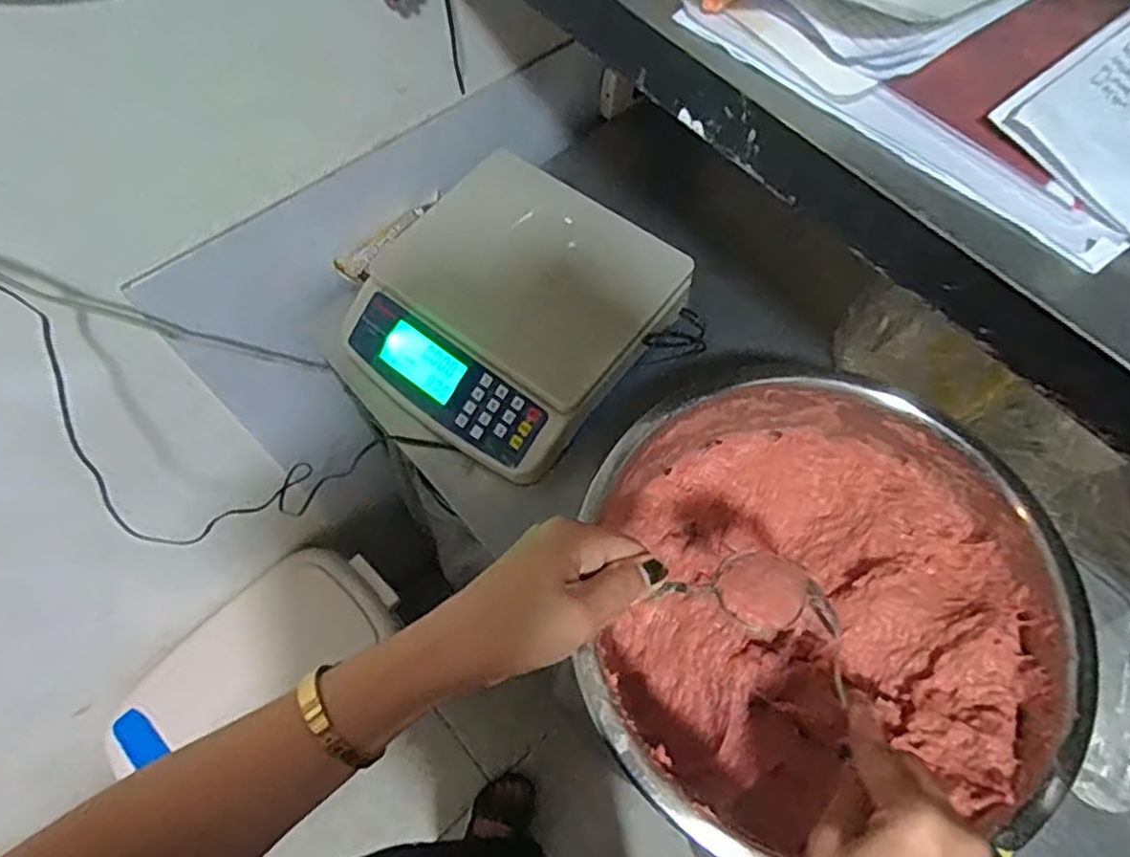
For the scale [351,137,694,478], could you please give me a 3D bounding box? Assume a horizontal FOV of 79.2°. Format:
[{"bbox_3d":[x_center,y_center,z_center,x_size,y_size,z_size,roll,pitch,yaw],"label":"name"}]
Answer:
[{"bbox_3d":[-0.050,-0.102,0.567,0.228,0.065,0.223,35,69,16],"label":"scale"}]

